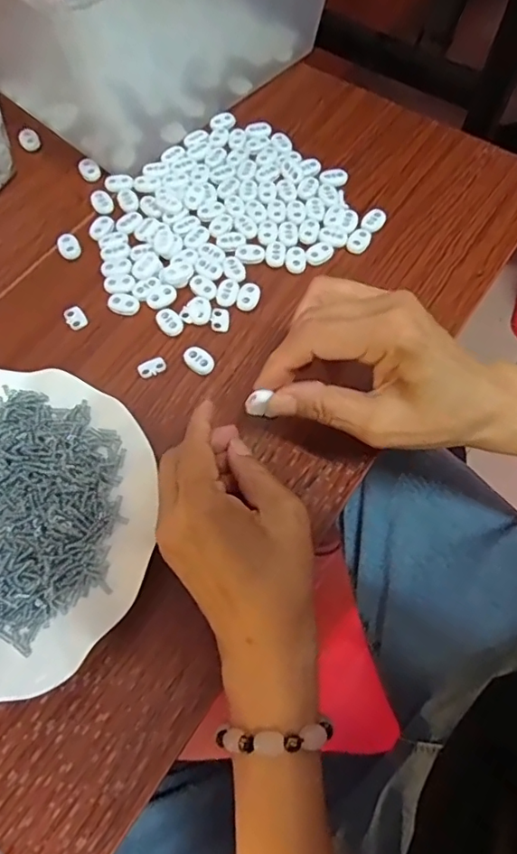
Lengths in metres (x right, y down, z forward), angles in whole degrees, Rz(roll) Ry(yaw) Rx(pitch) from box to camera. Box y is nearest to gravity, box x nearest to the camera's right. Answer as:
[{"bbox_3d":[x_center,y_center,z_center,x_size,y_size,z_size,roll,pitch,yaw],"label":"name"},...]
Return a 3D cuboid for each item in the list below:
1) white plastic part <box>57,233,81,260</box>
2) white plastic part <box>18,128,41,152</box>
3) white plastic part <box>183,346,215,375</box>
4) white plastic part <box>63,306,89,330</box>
[{"bbox_3d":[-0.144,-0.138,0.406,0.016,0.004,0.023,-31,69,-13],"label":"white plastic part"},{"bbox_3d":[-0.195,-0.246,0.454,0.017,0.006,0.022,-23,68,-10],"label":"white plastic part"},{"bbox_3d":[-0.041,-0.045,0.364,0.022,0.006,0.015,35,70,15],"label":"white plastic part"},{"bbox_3d":[-0.131,-0.079,0.382,0.013,0.004,0.019,-34,70,-14],"label":"white plastic part"}]

